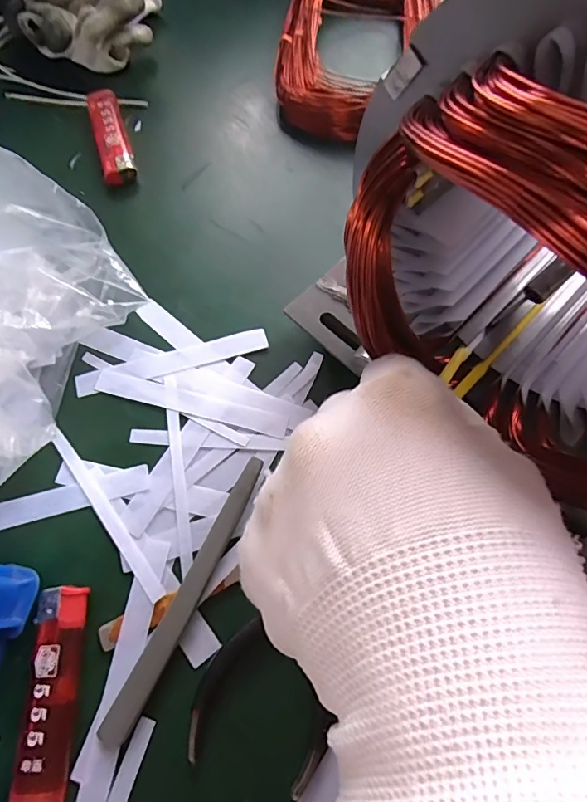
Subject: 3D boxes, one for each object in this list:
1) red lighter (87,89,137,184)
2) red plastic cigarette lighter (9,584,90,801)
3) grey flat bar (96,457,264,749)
[{"bbox_3d":[-0.128,-0.187,0.328,0.021,0.011,0.088,-17,69,-6],"label":"red lighter"},{"bbox_3d":[-0.104,0.125,0.203,0.020,0.010,0.082,-2,68,0],"label":"red plastic cigarette lighter"},{"bbox_3d":[-0.048,0.088,0.218,0.012,0.009,0.133,25,70,10],"label":"grey flat bar"}]

